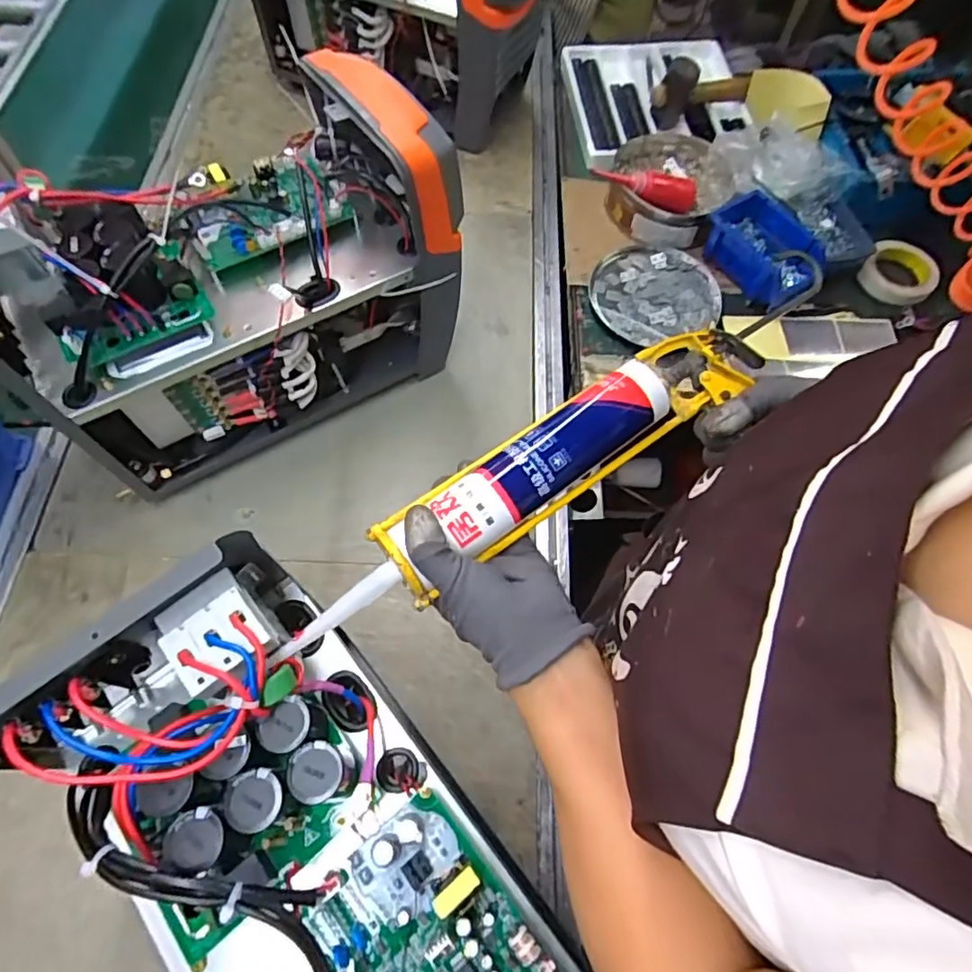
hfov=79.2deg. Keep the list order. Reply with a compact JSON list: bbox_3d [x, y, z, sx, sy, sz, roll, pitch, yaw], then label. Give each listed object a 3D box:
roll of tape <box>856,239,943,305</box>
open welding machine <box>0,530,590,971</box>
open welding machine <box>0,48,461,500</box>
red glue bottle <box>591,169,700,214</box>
[{"bbox_3d":[0.621,-0.317,0.881,0.103,0.028,0.106,0,64,-1],"label":"roll of tape"},{"bbox_3d":[-0.088,0.251,0.324,0.197,0.144,0.427,-37,71,-17],"label":"open welding machine"},{"bbox_3d":[-0.256,-0.204,0.661,0.437,0.336,0.189,-30,69,-14],"label":"open welding machine"},{"bbox_3d":[0.237,-0.446,0.872,0.162,0.038,0.034,4,63,-19],"label":"red glue bottle"}]

